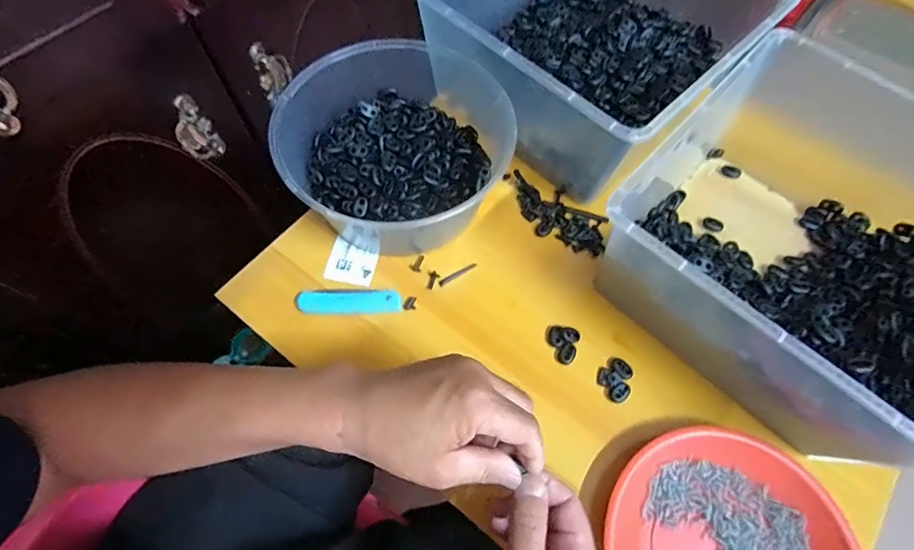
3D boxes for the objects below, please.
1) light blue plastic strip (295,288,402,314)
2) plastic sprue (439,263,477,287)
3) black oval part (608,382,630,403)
[{"bbox_3d":[-0.106,0.026,0.456,0.100,0.010,0.027,-3,65,-4],"label":"light blue plastic strip"},{"bbox_3d":[0.001,-0.001,0.476,0.045,0.004,0.007,-31,69,-16],"label":"plastic sprue"},{"bbox_3d":[0.150,0.108,0.424,0.020,0.004,0.015,-34,70,-17],"label":"black oval part"}]

